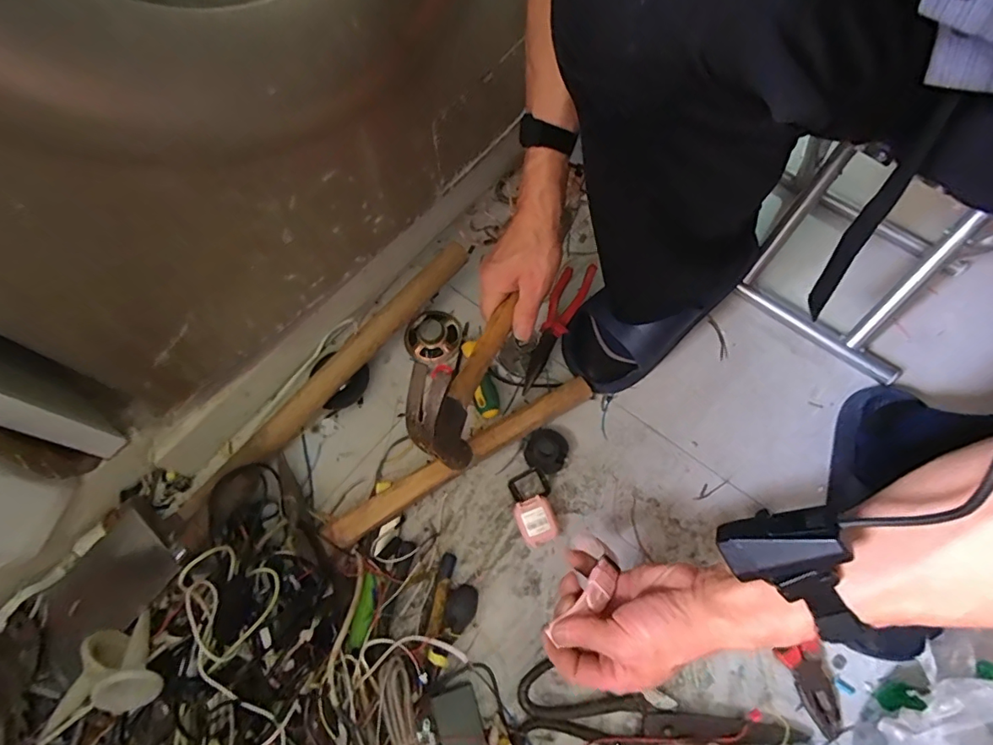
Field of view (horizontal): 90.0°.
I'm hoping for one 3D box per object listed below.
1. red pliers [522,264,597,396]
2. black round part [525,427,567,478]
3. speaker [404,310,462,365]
[{"bbox_3d":[0.073,-0.056,0.608,0.039,0.032,0.177,22,69,11],"label":"red pliers"},{"bbox_3d":[0.055,0.089,0.559,0.045,0.020,0.049,-1,66,2],"label":"black round part"},{"bbox_3d":[-0.079,-0.048,0.630,0.066,0.026,0.072,-1,66,2],"label":"speaker"}]

